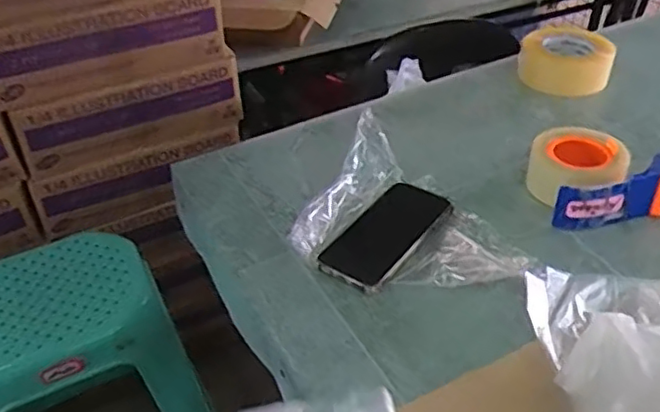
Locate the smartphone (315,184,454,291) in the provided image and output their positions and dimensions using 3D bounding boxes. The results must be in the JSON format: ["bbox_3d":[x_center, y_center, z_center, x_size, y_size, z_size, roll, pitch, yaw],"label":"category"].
[{"bbox_3d":[0.063,0.030,0.693,0.079,0.012,0.161,26,47,31],"label":"smartphone"}]

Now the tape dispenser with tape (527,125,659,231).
[{"bbox_3d":[0.312,-0.038,0.733,0.148,0.059,0.127,-6,40,-4],"label":"tape dispenser with tape"}]

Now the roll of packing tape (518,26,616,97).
[{"bbox_3d":[0.371,-0.230,0.989,0.134,0.063,0.135,-2,39,1],"label":"roll of packing tape"}]

